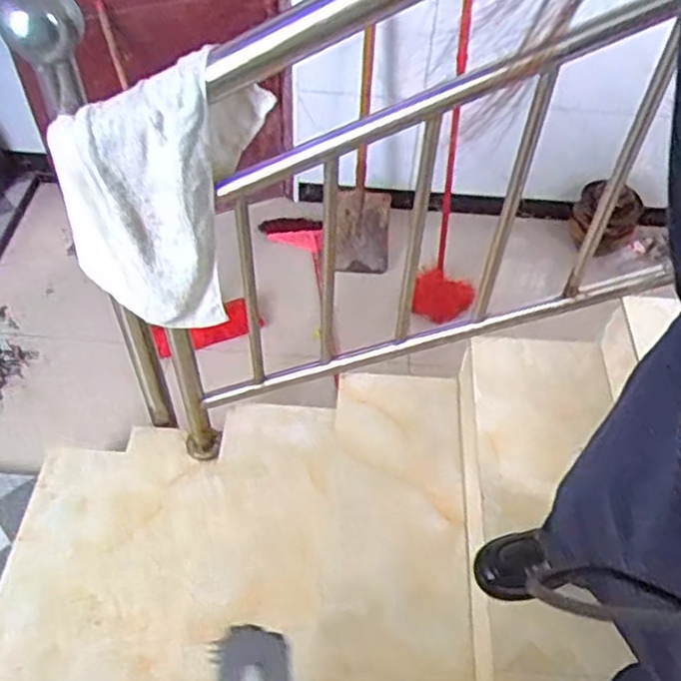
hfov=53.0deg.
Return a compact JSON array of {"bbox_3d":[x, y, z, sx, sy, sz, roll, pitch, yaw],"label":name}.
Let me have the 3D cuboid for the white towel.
[{"bbox_3d":[-0.296,-0.212,1.068,0.326,0.487,0.092,11,48,3],"label":"white towel"}]

